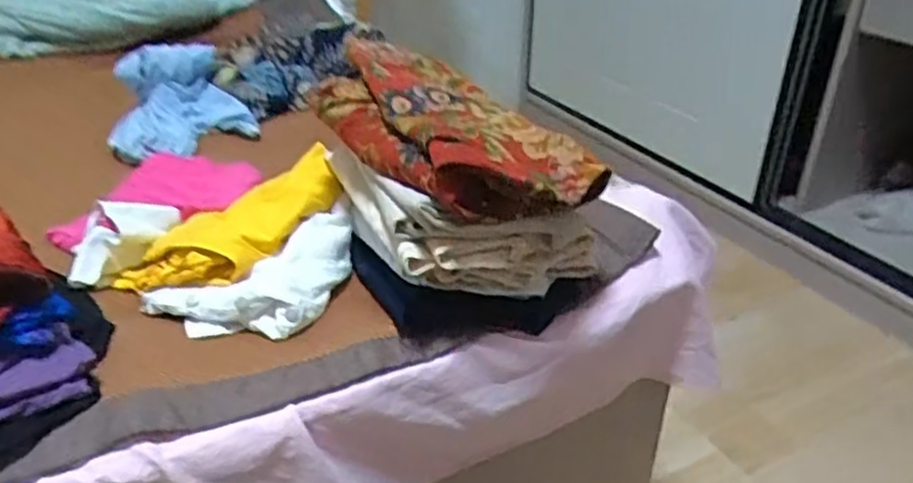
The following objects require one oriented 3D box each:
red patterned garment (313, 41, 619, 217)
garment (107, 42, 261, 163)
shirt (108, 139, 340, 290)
[{"bbox_3d":[-0.014,-0.115,0.691,0.159,0.058,0.319,-20,37,-31],"label":"red patterned garment"},{"bbox_3d":[-0.415,-0.217,1.094,0.204,0.108,0.192,-9,32,-16],"label":"garment"},{"bbox_3d":[-0.225,-0.022,0.773,0.137,0.076,0.231,20,36,28],"label":"shirt"}]

